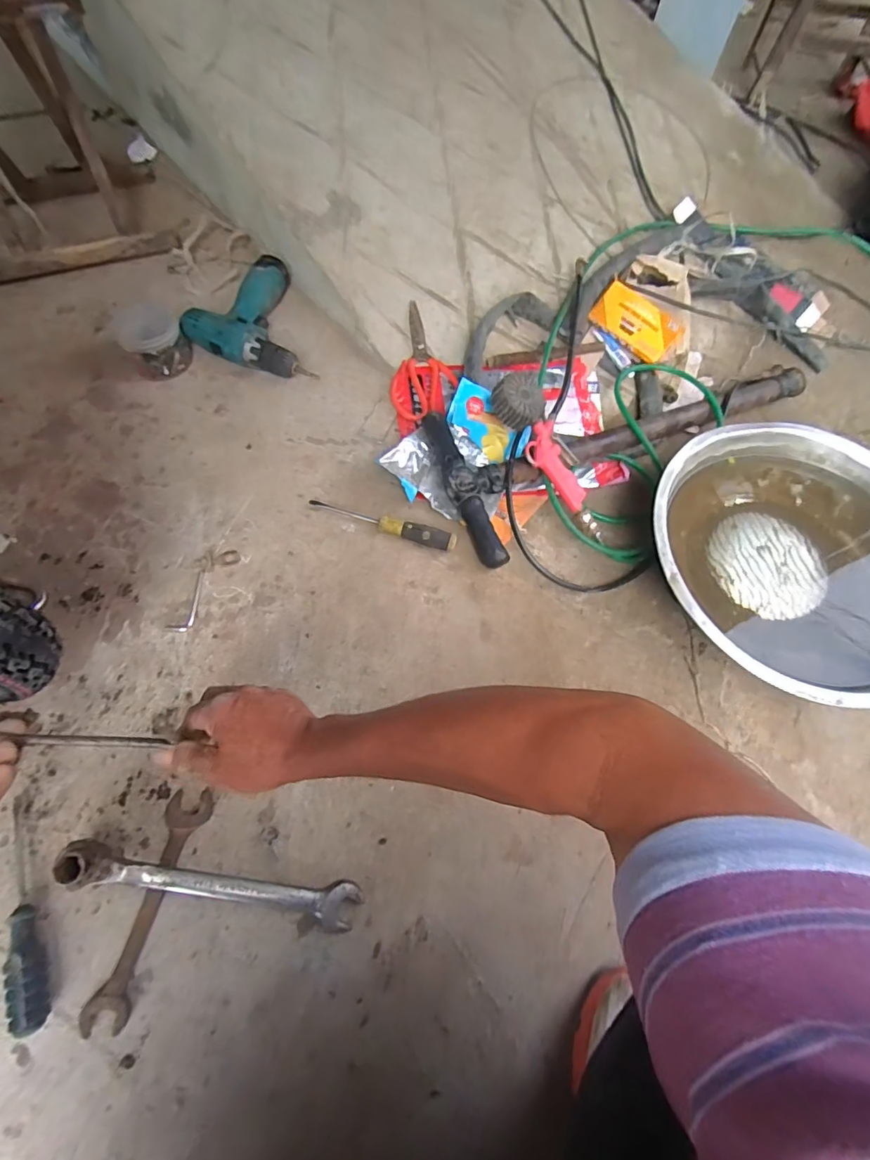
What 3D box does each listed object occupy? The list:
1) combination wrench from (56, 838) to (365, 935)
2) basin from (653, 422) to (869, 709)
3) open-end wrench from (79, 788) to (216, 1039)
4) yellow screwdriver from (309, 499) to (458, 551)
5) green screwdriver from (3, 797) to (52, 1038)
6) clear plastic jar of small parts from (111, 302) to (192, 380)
[{"bbox_3d":[-0.205,0.288,0.470,0.266,0.023,0.040,15,64,-9],"label":"combination wrench"},{"bbox_3d":[0.460,-0.032,0.640,0.369,0.088,0.373,1,64,-2],"label":"basin"},{"bbox_3d":[-0.266,0.302,0.470,0.038,0.012,0.200,14,64,4],"label":"open-end wrench"},{"bbox_3d":[-0.069,-0.075,0.651,0.196,0.025,0.028,16,65,5],"label":"yellow screwdriver"},{"bbox_3d":[-0.379,0.298,0.454,0.025,0.026,0.190,-24,68,-14],"label":"green screwdriver"},{"bbox_3d":[-0.408,-0.352,0.718,0.084,0.073,0.101,-32,70,-16],"label":"clear plastic jar of small parts"}]

